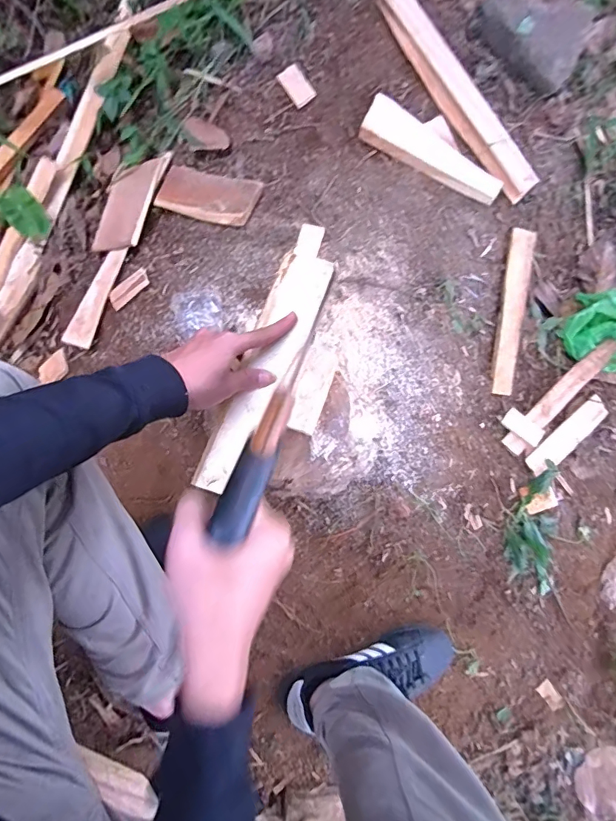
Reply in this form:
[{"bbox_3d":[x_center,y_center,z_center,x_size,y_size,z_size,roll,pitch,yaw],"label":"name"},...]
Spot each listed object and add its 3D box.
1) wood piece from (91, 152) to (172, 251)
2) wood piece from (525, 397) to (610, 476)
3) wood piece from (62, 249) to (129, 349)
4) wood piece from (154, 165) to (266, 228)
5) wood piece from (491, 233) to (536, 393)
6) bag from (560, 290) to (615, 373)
[{"bbox_3d":[-0.324,-0.375,0.867,0.112,0.016,0.195,6,73,25],"label":"wood piece"},{"bbox_3d":[0.486,0.049,0.894,0.217,0.009,0.050,-34,87,-19],"label":"wood piece"},{"bbox_3d":[-0.360,-0.192,0.811,0.052,0.018,0.185,13,75,4],"label":"wood piece"},{"bbox_3d":[-0.175,-0.369,0.823,0.192,0.012,0.085,22,76,20],"label":"wood piece"},{"bbox_3d":[0.361,-0.171,0.845,0.042,0.021,0.283,8,93,2],"label":"wood piece"},{"bbox_3d":[0.557,-0.151,0.895,0.165,0.088,0.122,30,77,8],"label":"bag"}]

